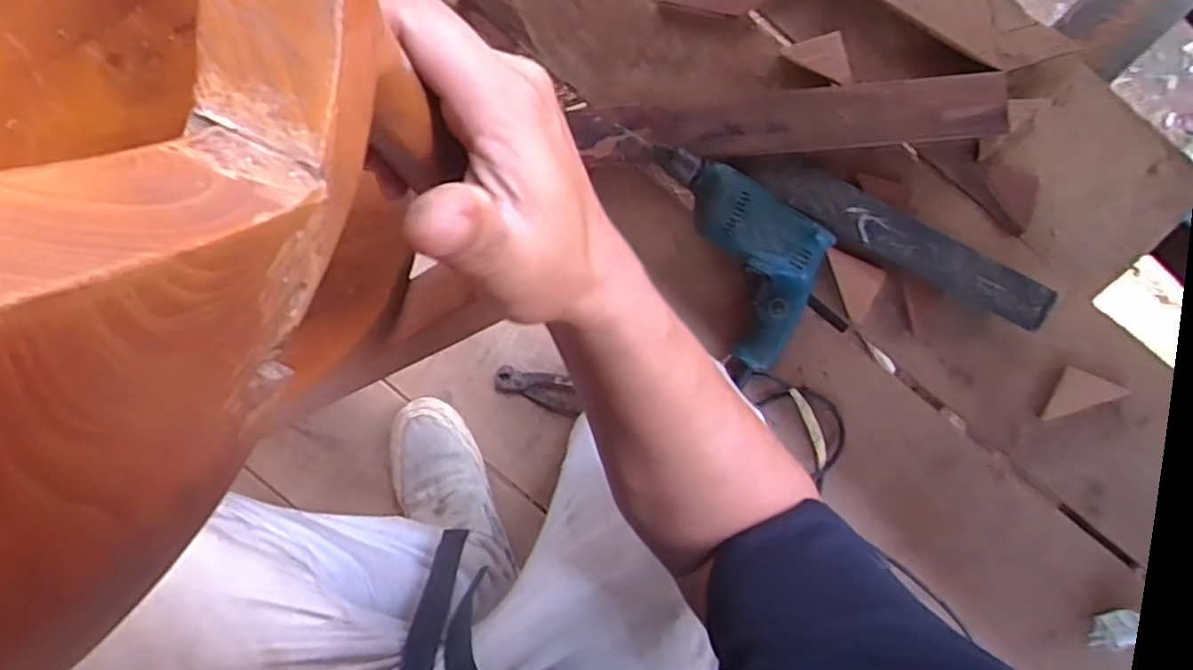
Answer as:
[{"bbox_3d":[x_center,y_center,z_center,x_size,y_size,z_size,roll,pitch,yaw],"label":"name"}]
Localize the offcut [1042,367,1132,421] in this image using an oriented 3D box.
[{"bbox_3d":[0.505,0.070,0.709,0.055,0.014,0.067,30,131,38],"label":"offcut"}]

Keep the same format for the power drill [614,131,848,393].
[{"bbox_3d":[0.164,-0.107,0.750,0.155,0.058,0.284,-28,91,5],"label":"power drill"}]

